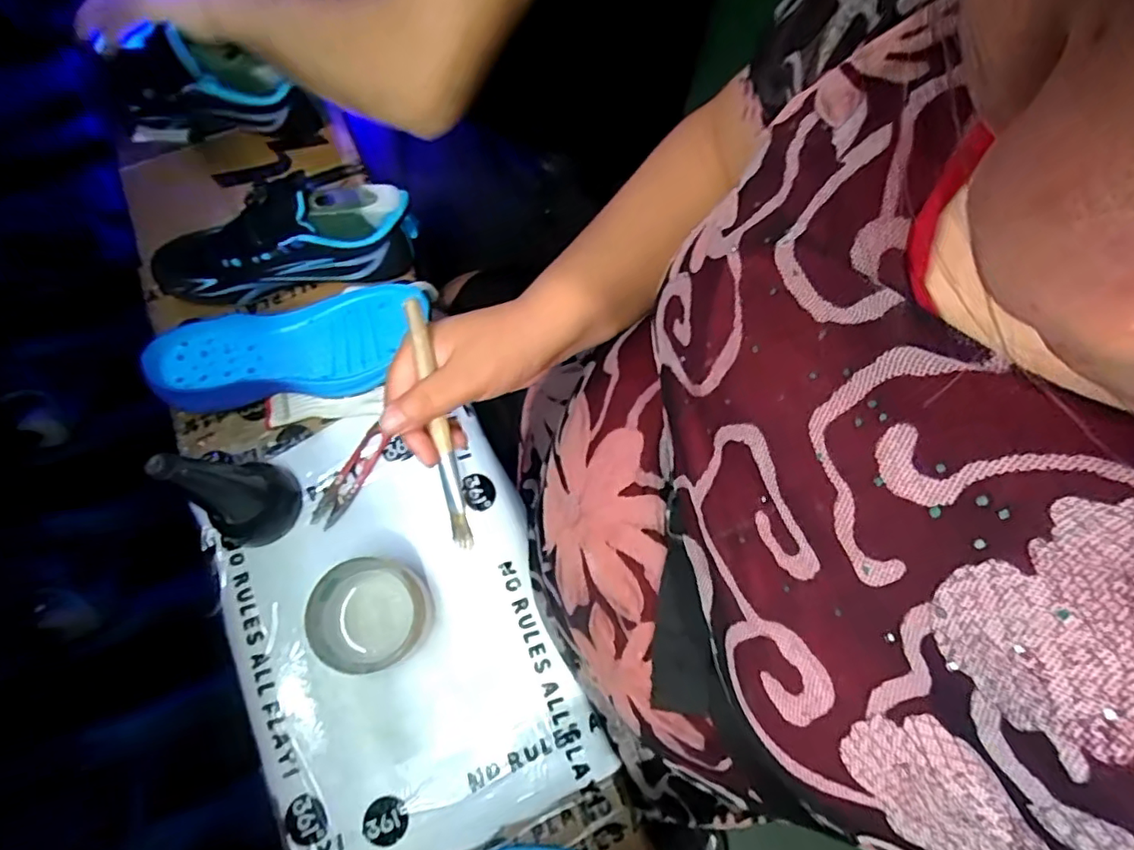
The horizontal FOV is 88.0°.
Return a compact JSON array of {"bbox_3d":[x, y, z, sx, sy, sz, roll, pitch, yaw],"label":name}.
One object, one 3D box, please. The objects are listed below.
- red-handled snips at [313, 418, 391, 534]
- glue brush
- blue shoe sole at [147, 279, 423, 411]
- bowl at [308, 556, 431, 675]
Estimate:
[{"bbox_3d":[-0.189,0.044,0.515,0.027,0.008,0.097,28,75,11],"label":"red-handled snips"},{"bbox_3d":[-0.076,0.003,0.353,0.011,0.007,0.153,-10,104,-3],"label":"glue brush"},{"bbox_3d":[-0.240,-0.066,0.532,0.240,0.043,0.093,-13,69,-4],"label":"blue shoe sole"},{"bbox_3d":[-0.149,0.146,0.453,0.081,0.047,0.078,0,69,0],"label":"bowl"}]

